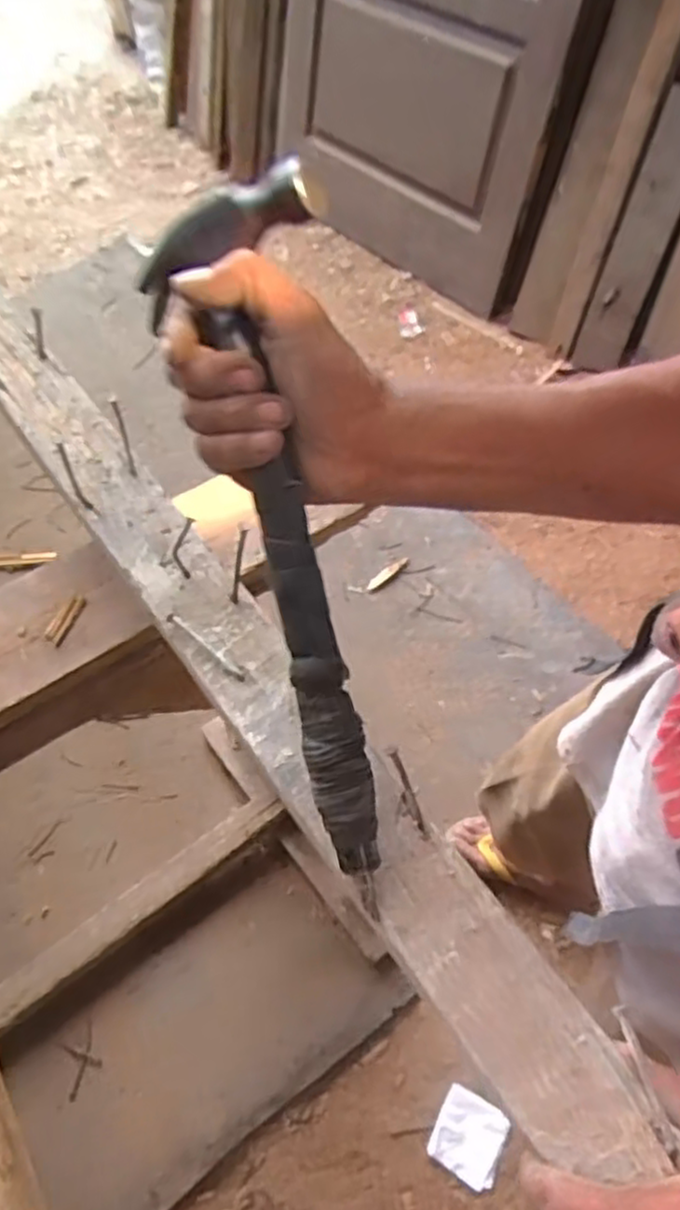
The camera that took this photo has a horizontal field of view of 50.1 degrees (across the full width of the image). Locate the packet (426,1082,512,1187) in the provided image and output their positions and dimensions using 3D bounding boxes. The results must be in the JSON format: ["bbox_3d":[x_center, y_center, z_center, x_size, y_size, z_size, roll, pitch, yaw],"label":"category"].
[{"bbox_3d":[0.183,0.749,1.023,0.091,0.005,0.097,25,62,15],"label":"packet"}]

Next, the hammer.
[{"bbox_3d":[-0.027,-0.032,0.355,0.076,0.051,0.326,-12,93,-7],"label":"hammer"}]

